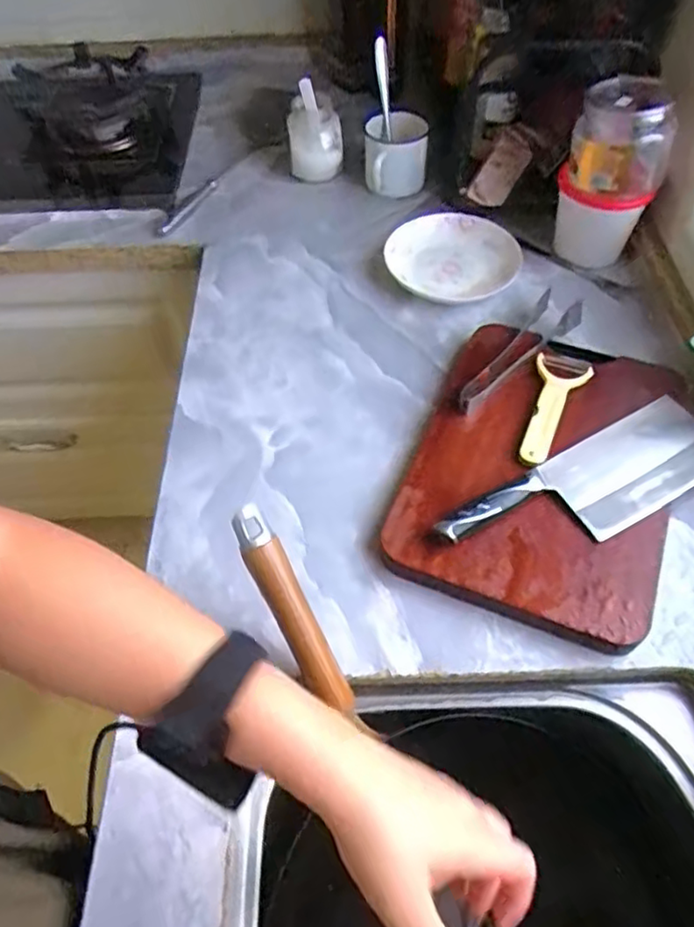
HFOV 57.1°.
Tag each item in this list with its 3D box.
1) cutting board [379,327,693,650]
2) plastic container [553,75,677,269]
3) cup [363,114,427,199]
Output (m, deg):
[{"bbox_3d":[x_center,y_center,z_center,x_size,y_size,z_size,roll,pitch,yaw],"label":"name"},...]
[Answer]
[{"bbox_3d":[0.196,-0.003,0.640,0.240,0.028,0.338,17,56,15],"label":"cutting board"},{"bbox_3d":[0.323,-0.353,0.779,0.110,0.183,0.089,15,56,13],"label":"plastic container"},{"bbox_3d":[0.072,-0.457,0.941,0.092,0.085,0.106,3,54,5],"label":"cup"}]

